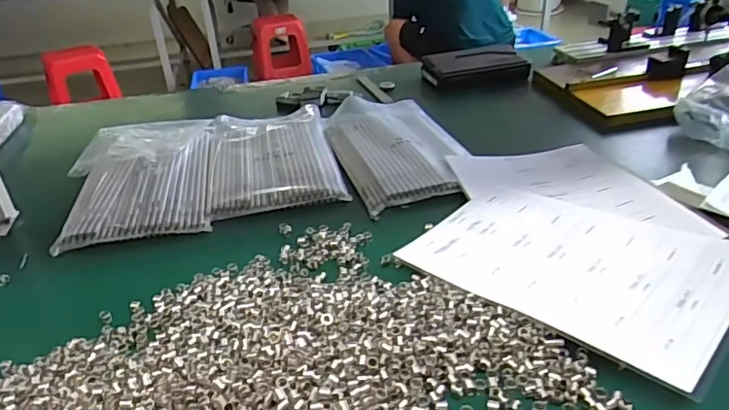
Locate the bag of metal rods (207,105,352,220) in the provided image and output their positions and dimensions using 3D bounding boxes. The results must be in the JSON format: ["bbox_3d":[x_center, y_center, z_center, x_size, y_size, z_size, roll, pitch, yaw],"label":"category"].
[{"bbox_3d":[-0.141,-0.080,0.833,0.180,0.024,0.313,-10,31,-8],"label":"bag of metal rods"}]

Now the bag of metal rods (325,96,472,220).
[{"bbox_3d":[0.048,-0.099,0.837,0.180,0.022,0.333,-11,31,-10],"label":"bag of metal rods"}]

